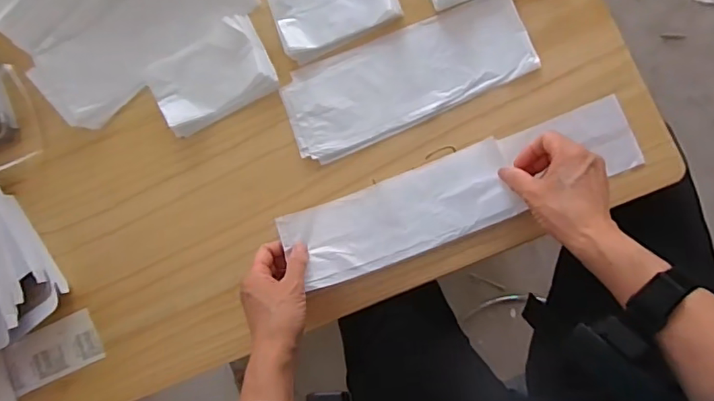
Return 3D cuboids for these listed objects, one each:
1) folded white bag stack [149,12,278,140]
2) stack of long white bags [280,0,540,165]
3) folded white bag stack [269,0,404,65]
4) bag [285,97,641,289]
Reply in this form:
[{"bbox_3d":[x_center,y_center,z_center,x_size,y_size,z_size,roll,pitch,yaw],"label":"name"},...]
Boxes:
[{"bbox_3d":[-0.164,-0.140,0.578,0.136,0.019,0.091,-26,85,9],"label":"folded white bag stack"},{"bbox_3d":[0.051,-0.130,0.551,0.259,0.009,0.103,-20,86,9],"label":"stack of long white bags"},{"bbox_3d":[-0.025,-0.211,0.559,0.129,0.021,0.084,-19,86,9],"label":"folded white bag stack"},{"bbox_3d":[0.099,-0.007,0.516,0.348,0.021,0.080,-22,87,5],"label":"bag"}]

